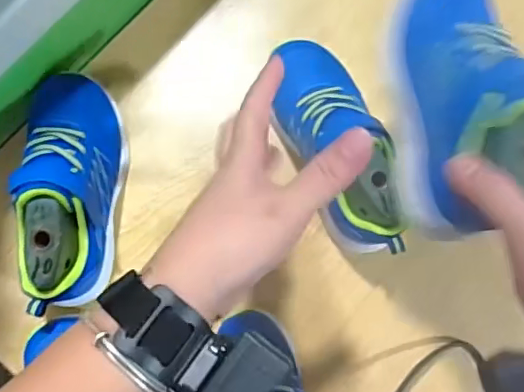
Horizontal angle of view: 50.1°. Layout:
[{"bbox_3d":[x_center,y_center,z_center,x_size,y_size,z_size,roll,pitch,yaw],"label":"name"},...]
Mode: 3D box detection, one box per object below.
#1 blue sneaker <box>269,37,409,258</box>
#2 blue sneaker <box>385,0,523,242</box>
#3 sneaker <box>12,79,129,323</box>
[{"bbox_3d":[0.058,-0.041,0.460,0.064,0.089,0.187,-21,78,-5],"label":"blue sneaker"},{"bbox_3d":[0.132,-0.070,0.375,0.062,0.089,0.179,-7,83,-4],"label":"blue sneaker"},{"bbox_3d":[-0.149,-0.006,0.448,0.065,0.091,0.191,0,69,-3],"label":"sneaker"}]

